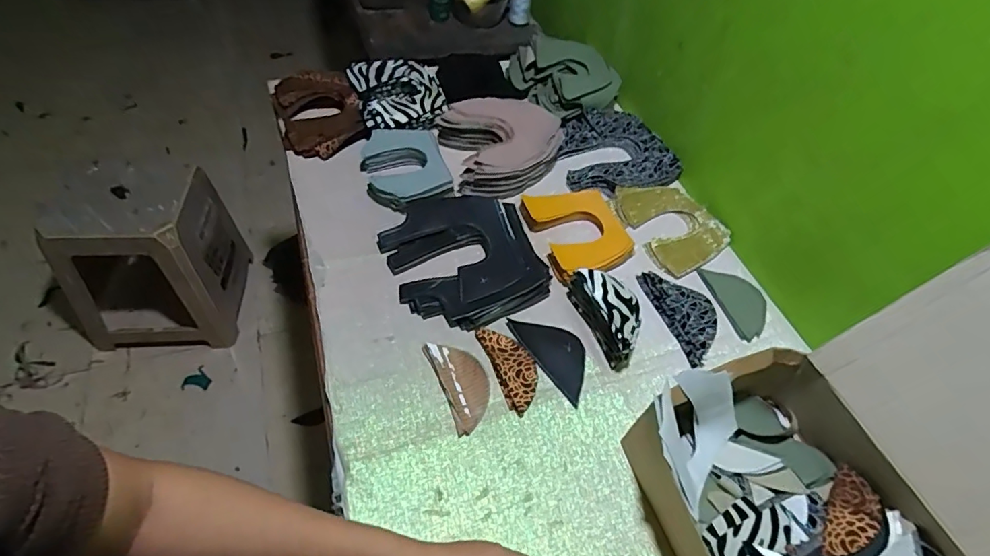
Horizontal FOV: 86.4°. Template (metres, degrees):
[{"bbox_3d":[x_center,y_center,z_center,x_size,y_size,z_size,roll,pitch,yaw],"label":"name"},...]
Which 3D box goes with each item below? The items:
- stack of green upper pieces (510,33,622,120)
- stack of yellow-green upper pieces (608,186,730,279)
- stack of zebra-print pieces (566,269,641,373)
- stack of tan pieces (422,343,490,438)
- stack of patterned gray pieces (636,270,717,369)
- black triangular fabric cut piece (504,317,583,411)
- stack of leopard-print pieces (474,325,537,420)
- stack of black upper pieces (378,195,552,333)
[{"bbox_3d":[0.136,-0.368,0.962,0.180,0.065,0.171,-14,56,-18],"label":"stack of green upper pieces"},{"bbox_3d":[0.268,-0.085,0.807,0.131,0.020,0.164,-21,58,-22],"label":"stack of yellow-green upper pieces"},{"bbox_3d":[0.144,0.042,0.661,0.049,0.059,0.128,-15,55,-18],"label":"stack of zebra-print pieces"},{"bbox_3d":[-0.037,0.119,0.612,0.056,0.011,0.115,-17,57,-20],"label":"stack of tan pieces"},{"bbox_3d":[0.257,0.046,0.705,0.073,0.015,0.143,-12,55,-17],"label":"stack of patterned gray pieces"},{"bbox_3d":[0.076,0.091,0.655,0.065,0.009,0.130,-25,59,-24],"label":"black triangular fabric cut piece"},{"bbox_3d":[0.020,0.104,0.633,0.050,0.010,0.114,-15,56,-19],"label":"stack of leopard-print pieces"},{"bbox_3d":[-0.045,-0.033,0.714,0.186,0.030,0.210,-15,56,-19],"label":"stack of black upper pieces"}]

